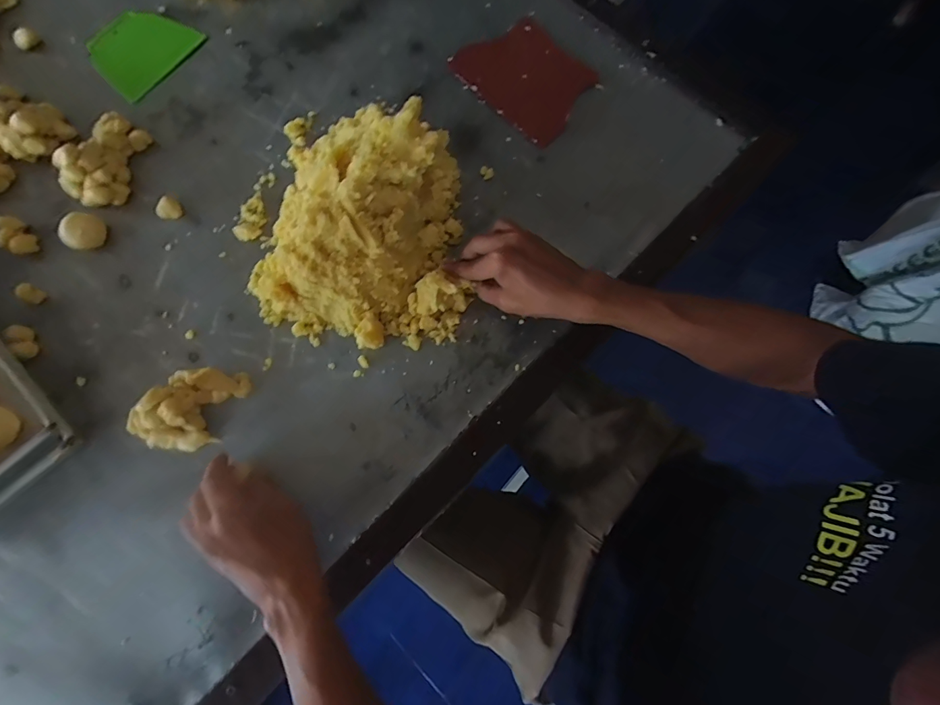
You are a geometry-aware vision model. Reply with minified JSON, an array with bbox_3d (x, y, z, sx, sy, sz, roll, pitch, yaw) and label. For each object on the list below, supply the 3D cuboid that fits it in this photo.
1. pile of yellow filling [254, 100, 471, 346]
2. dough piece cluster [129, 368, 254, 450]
[{"bbox_3d":[-0.112,-0.122,0.414,0.219,0.126,0.197,7,76,0],"label":"pile of yellow filling"},{"bbox_3d":[-0.286,0.056,0.422,0.092,0.026,0.085,12,76,1],"label":"dough piece cluster"}]

